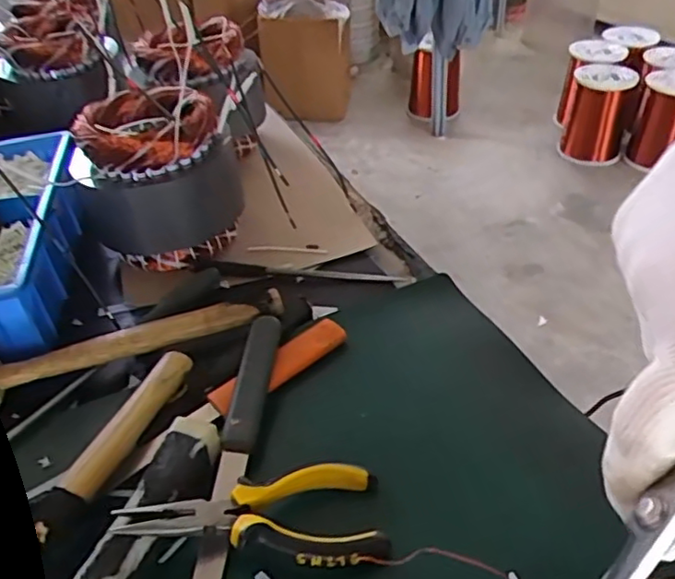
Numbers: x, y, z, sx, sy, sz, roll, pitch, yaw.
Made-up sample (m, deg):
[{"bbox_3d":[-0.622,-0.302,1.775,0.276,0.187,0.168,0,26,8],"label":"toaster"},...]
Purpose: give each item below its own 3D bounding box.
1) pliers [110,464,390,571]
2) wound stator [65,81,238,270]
[{"bbox_3d":[-0.048,0.139,0.373,0.147,0.034,0.059,-7,40,-5],"label":"pliers"},{"bbox_3d":[-0.171,-0.111,0.613,0.137,0.130,0.123,-15,41,-14],"label":"wound stator"}]

